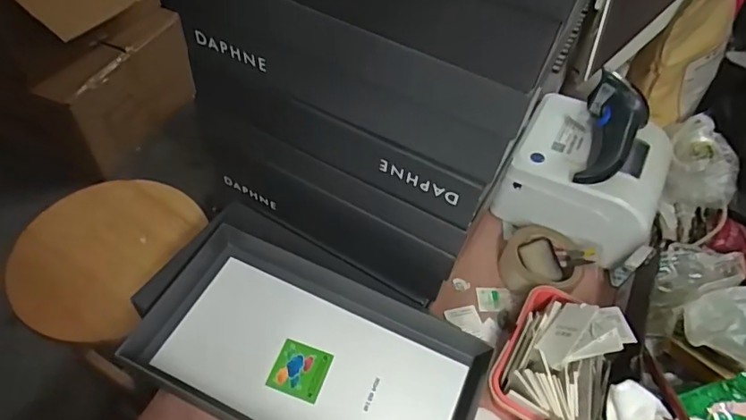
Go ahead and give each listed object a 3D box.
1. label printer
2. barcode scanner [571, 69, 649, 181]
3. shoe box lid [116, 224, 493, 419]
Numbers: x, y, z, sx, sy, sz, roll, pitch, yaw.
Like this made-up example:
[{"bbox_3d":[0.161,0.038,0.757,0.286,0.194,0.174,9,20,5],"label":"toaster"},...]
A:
[{"bbox_3d":[0.296,-0.038,0.698,0.174,0.121,0.158,29,55,16],"label":"label printer"},{"bbox_3d":[0.305,-0.094,0.647,0.071,0.067,0.154,17,70,7],"label":"barcode scanner"},{"bbox_3d":[-0.060,0.136,0.491,0.320,0.025,0.170,22,53,11],"label":"shoe box lid"}]

